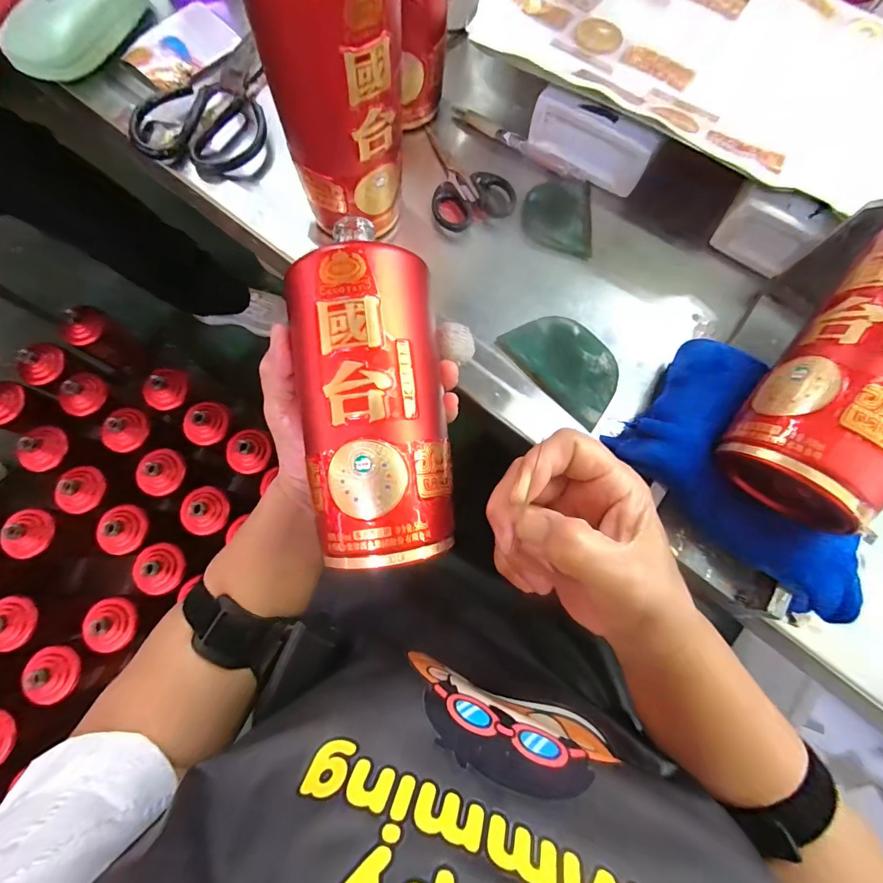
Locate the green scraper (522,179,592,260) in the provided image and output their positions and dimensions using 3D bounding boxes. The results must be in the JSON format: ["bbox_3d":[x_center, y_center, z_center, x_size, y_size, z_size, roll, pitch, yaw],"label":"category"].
[{"bbox_3d":[0.101,-0.197,0.370,0.058,0.006,0.079,5,75,0],"label":"green scraper"}]

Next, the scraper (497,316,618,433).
[{"bbox_3d":[0.096,-0.060,0.323,0.057,0.004,0.093,-42,81,-6],"label":"scraper"}]

